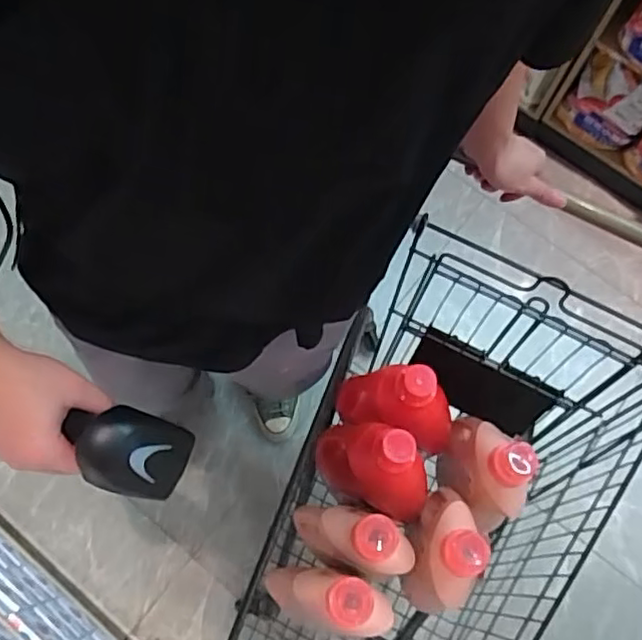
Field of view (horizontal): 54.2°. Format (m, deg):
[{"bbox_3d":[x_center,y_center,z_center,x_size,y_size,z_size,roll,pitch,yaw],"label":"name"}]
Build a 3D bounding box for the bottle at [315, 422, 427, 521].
[{"bbox_3d":[0.083,0.222,0.936,0.184,0.242,0.104,25,76,6],"label":"bottle"}]

